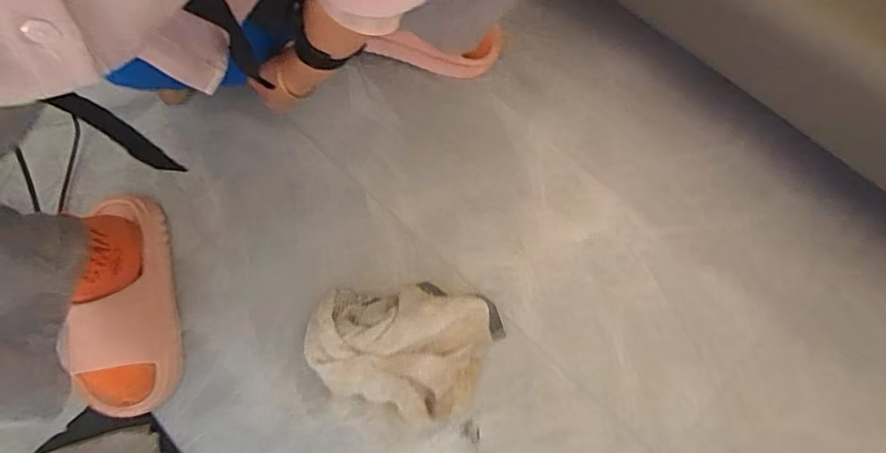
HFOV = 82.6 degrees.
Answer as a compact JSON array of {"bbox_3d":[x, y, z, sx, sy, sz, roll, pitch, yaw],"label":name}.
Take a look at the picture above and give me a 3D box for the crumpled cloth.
[{"bbox_3d":[-0.049,0.134,0.577,0.218,0.058,0.149,12,73,5],"label":"crumpled cloth"}]

